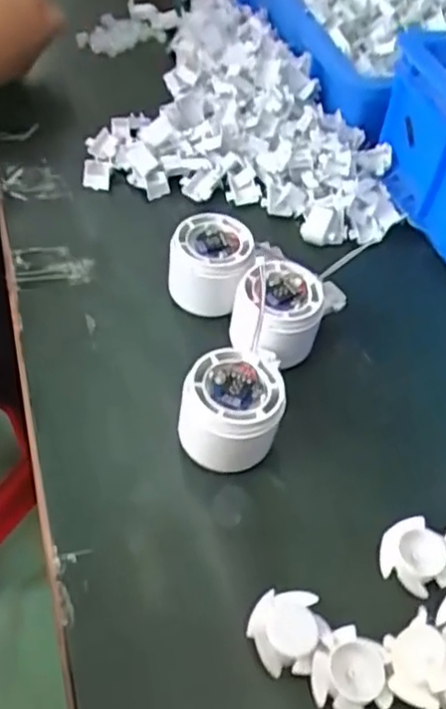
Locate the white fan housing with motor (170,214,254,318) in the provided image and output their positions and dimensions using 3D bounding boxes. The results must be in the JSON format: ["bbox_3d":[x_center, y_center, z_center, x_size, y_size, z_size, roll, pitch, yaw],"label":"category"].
[{"bbox_3d":[-0.009,-0.059,0.488,0.059,0.064,0.052,10,51,3],"label":"white fan housing with motor"}]

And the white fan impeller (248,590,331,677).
[{"bbox_3d":[0.033,0.138,0.341,0.036,0.016,0.041,28,53,16],"label":"white fan impeller"}]

